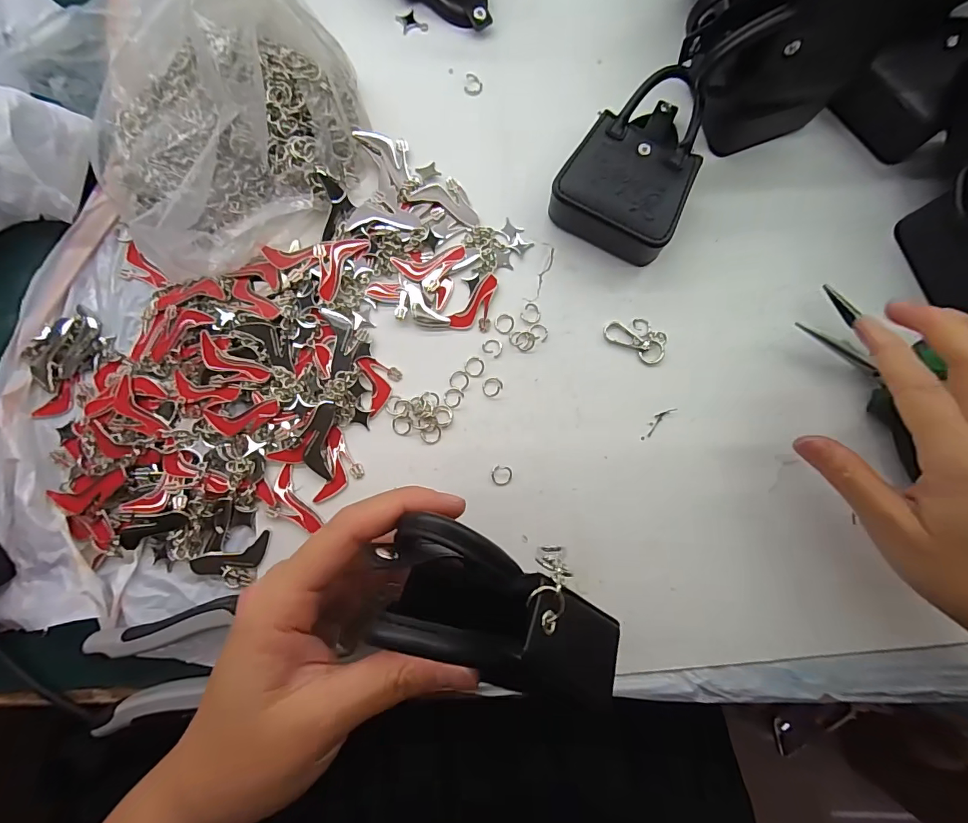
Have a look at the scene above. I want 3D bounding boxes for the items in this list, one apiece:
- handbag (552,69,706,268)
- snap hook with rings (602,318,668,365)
[{"bbox_3d":[0.098,-0.154,0.278,0.076,0.047,0.109,31,83,2],"label":"handbag"},{"bbox_3d":[0.098,-0.048,0.285,0.041,0.004,0.024,35,83,3],"label":"snap hook with rings"}]

